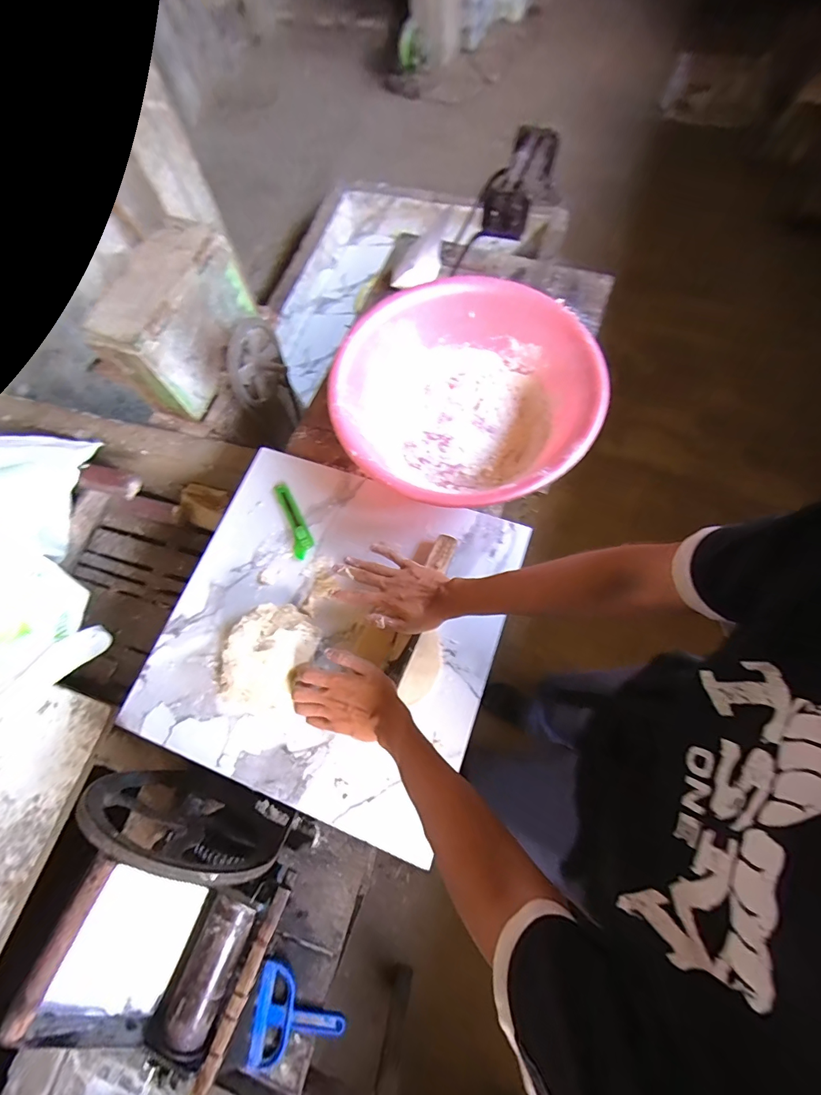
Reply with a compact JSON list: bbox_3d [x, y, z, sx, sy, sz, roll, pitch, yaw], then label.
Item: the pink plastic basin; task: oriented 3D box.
[{"bbox_3d":[0.091,-0.240,0.692,0.396,0.119,0.400,-1,69,2],"label":"pink plastic basin"}]

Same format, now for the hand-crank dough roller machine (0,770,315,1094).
[{"bbox_3d":[-0.319,0.477,0.570,0.293,0.323,0.237,20,72,10],"label":"hand-crank dough roller machine"}]

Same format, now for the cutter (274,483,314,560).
[{"bbox_3d":[-0.197,-0.051,0.698,0.034,0.009,0.146,-22,70,-6],"label":"cutter"}]

